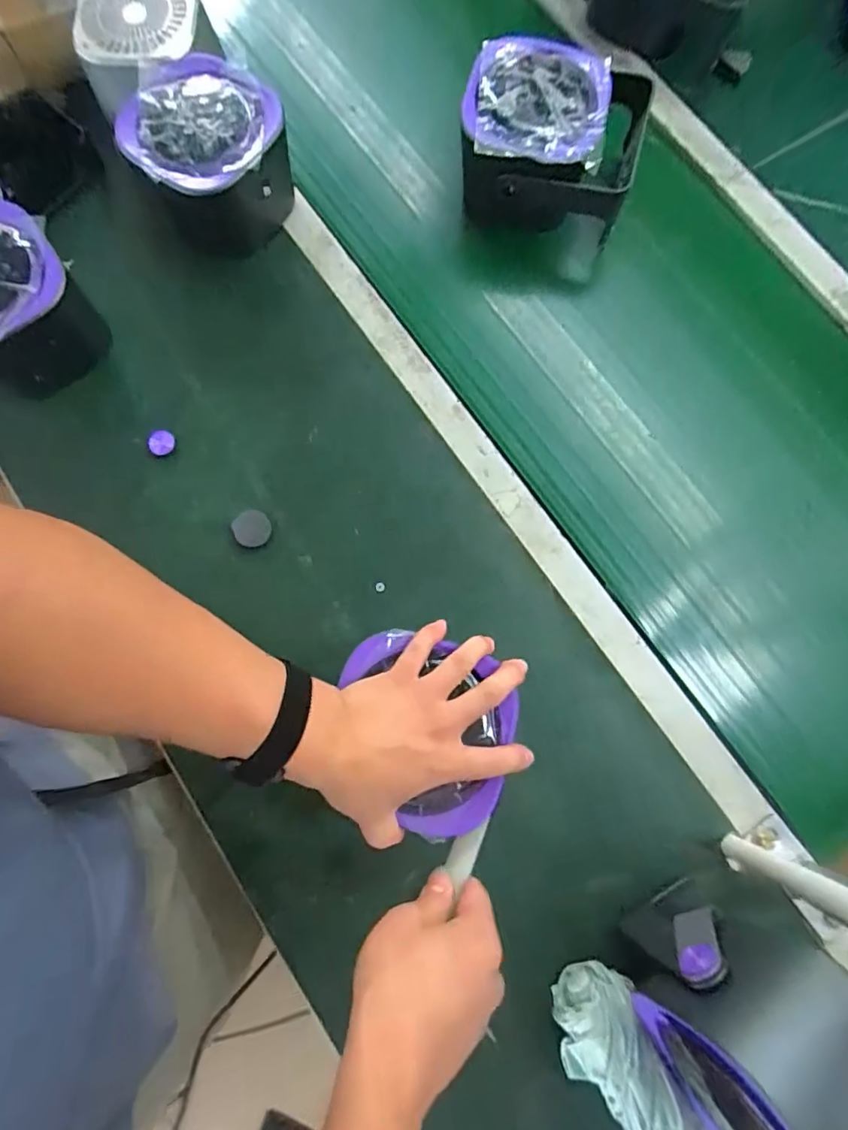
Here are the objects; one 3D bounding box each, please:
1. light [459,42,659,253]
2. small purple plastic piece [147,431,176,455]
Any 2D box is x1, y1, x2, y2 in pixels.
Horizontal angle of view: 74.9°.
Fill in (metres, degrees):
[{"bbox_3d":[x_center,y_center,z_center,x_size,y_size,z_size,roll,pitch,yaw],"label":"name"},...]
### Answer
[{"bbox_3d":[0.135,-0.457,0.597,0.182,0.093,0.159,15,80,3],"label":"light"},{"bbox_3d":[-0.273,-0.127,0.577,0.020,0.021,0.027,38,82,7],"label":"small purple plastic piece"}]

